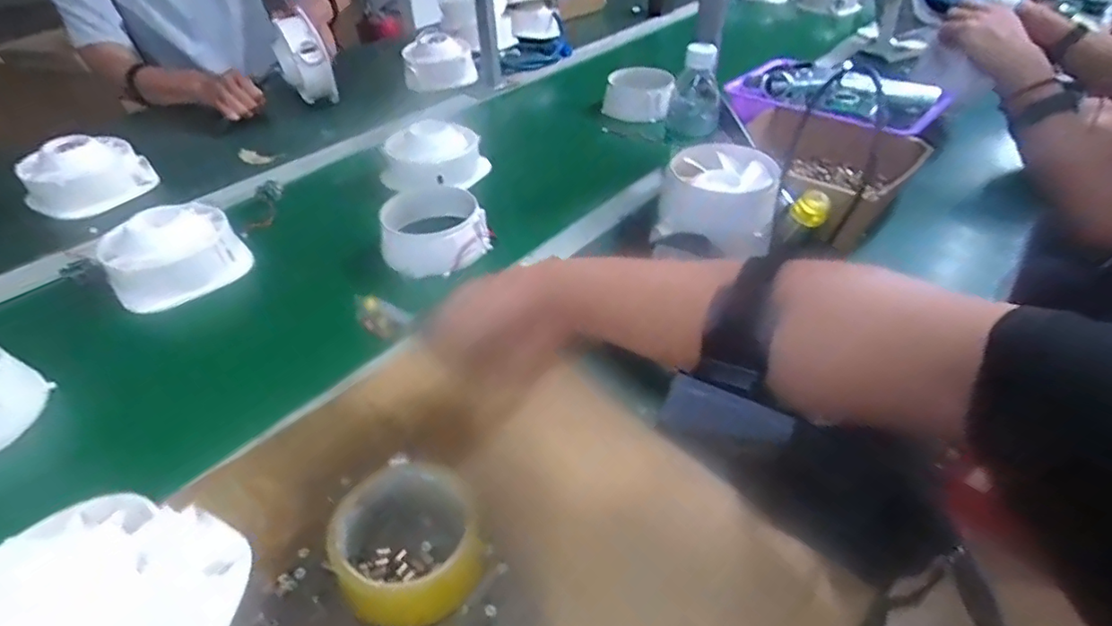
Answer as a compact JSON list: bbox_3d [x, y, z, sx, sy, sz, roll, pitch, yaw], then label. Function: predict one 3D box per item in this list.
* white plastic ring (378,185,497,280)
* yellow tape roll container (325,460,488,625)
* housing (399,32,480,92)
[{"bbox_3d":[-0.145,-0.100,0.639,0.121,0.050,0.125,-34,50,-30],"label":"white plastic ring"},{"bbox_3d":[-0.094,0.149,0.359,0.086,0.051,0.092,-1,42,1],"label":"yellow tape roll container"},{"bbox_3d":[-0.223,-0.481,1.057,0.133,0.072,0.092,-12,43,-11],"label":"housing"}]

